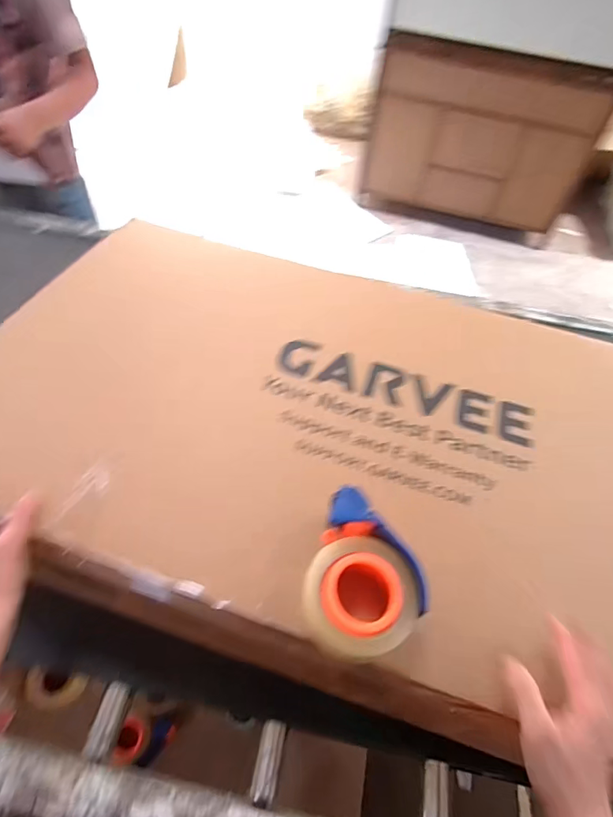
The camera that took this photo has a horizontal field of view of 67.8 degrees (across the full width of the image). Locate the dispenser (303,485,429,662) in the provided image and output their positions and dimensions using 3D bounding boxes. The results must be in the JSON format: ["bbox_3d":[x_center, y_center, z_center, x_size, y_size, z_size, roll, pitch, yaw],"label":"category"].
[{"bbox_3d":[0.059,0.169,0.449,0.109,0.062,0.137,19,55,9],"label":"dispenser"}]

